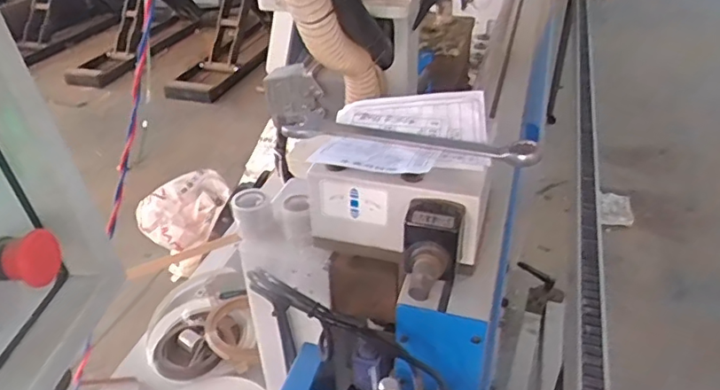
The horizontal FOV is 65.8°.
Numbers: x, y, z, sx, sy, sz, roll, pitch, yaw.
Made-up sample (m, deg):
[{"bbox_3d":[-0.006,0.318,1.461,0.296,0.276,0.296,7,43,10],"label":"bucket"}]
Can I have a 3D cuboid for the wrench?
[{"bbox_3d":[0.046,-0.057,0.554,0.252,0.018,0.043,9,37,16],"label":"wrench"}]

